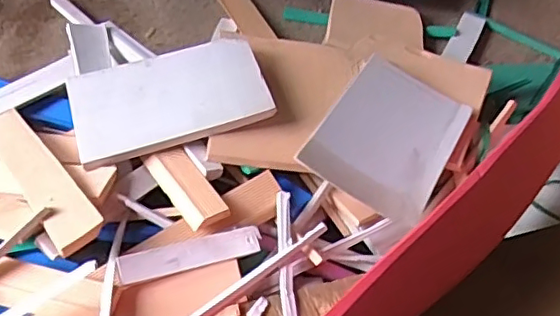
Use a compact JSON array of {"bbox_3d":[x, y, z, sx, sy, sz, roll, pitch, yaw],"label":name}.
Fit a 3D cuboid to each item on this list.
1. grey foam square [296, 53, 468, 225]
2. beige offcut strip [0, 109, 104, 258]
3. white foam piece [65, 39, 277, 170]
[{"bbox_3d":[0.137,-0.032,0.722,0.152,0.035,0.235,26,54,14],"label":"grey foam square"},{"bbox_3d":[-0.273,0.013,0.667,0.049,0.020,0.266,-29,46,-26],"label":"beige offcut strip"},{"bbox_3d":[-0.132,-0.073,0.711,0.224,0.012,0.131,-17,59,-5],"label":"white foam piece"}]

